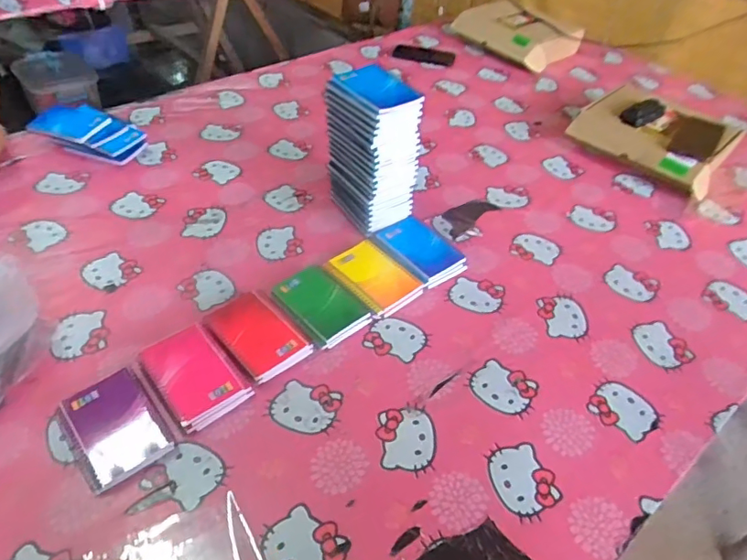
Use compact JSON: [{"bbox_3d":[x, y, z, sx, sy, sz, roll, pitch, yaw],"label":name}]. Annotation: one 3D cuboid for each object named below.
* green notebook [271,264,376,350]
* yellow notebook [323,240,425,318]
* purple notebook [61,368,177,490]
[{"bbox_3d":[-0.079,0.035,0.784,0.100,0.024,0.136,-30,53,-30],"label":"green notebook"},{"bbox_3d":[0.000,-0.003,0.828,0.094,0.018,0.140,-30,53,-30],"label":"yellow notebook"},{"bbox_3d":[-0.304,0.171,0.632,0.092,0.018,0.129,-28,52,-28],"label":"purple notebook"}]

